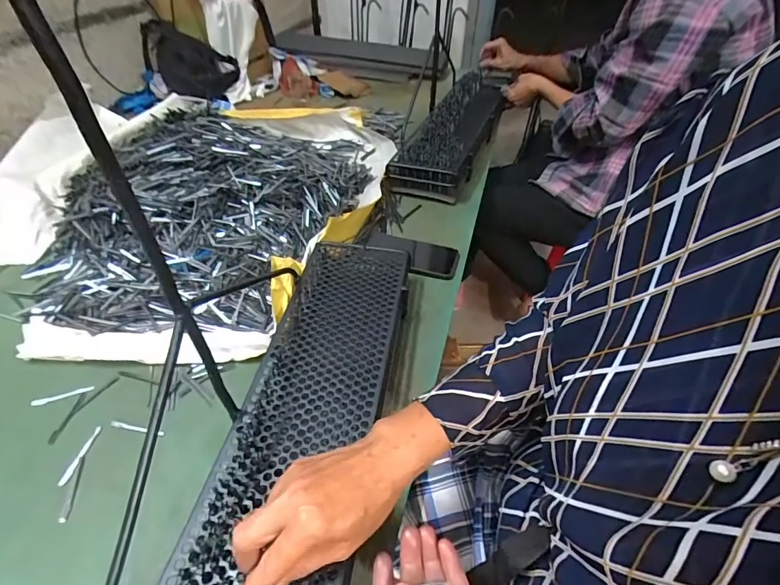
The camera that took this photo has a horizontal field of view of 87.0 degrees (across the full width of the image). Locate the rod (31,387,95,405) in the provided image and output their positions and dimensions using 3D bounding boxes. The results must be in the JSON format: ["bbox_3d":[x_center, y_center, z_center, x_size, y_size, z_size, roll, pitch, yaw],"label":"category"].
[{"bbox_3d":[-0.416,0.132,0.523,0.069,0.005,0.009,-13,46,-14],"label":"rod"}]

